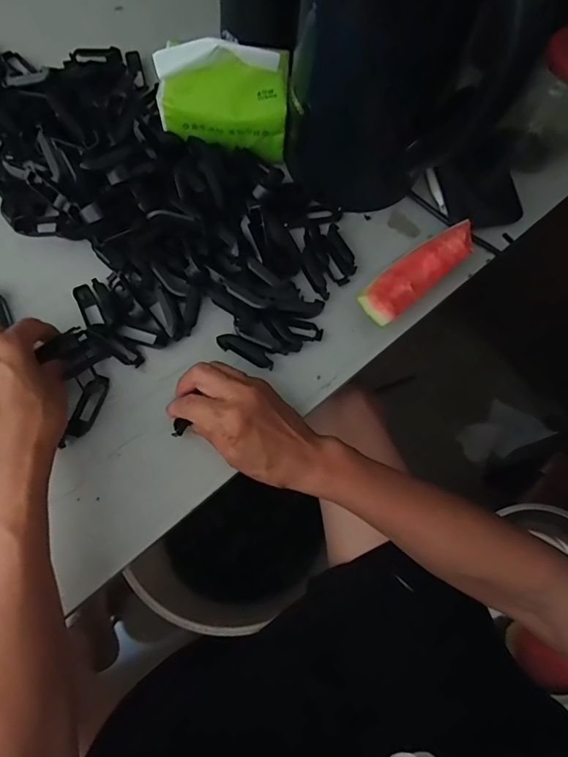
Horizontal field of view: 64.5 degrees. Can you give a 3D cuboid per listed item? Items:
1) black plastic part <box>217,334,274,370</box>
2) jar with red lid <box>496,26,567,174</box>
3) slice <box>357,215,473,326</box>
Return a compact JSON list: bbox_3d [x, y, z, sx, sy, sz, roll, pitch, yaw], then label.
[{"bbox_3d":[-0.034,-0.025,0.407,0.053,0.014,0.014,27,71,7],"label":"black plastic part"},{"bbox_3d":[0.279,-0.281,0.465,0.070,0.126,0.075,1,70,-2],"label":"jar with red lid"},{"bbox_3d":[0.125,-0.100,0.426,0.138,0.037,0.044,-39,76,-15],"label":"slice"}]

